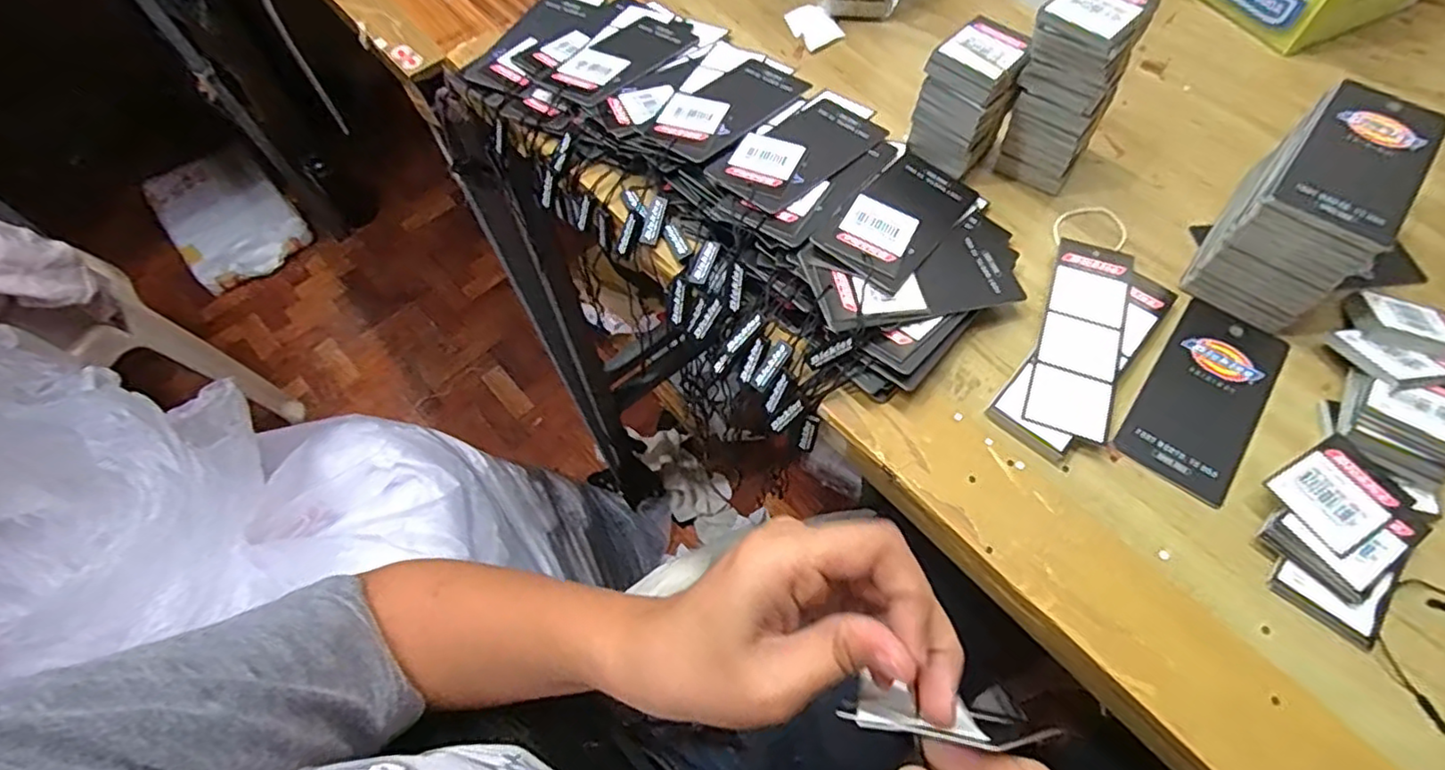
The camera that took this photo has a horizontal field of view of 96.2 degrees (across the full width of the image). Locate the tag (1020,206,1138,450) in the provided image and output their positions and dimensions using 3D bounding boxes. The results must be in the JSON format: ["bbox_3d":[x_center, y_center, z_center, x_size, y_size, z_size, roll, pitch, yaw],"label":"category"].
[{"bbox_3d":[0.185,-0.040,0.333,0.037,0.009,0.152,18,64,11],"label":"tag"}]

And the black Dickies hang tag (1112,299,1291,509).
[{"bbox_3d":[0.233,0.004,0.313,0.050,0.004,0.106,35,68,18],"label":"black Dickies hang tag"}]

